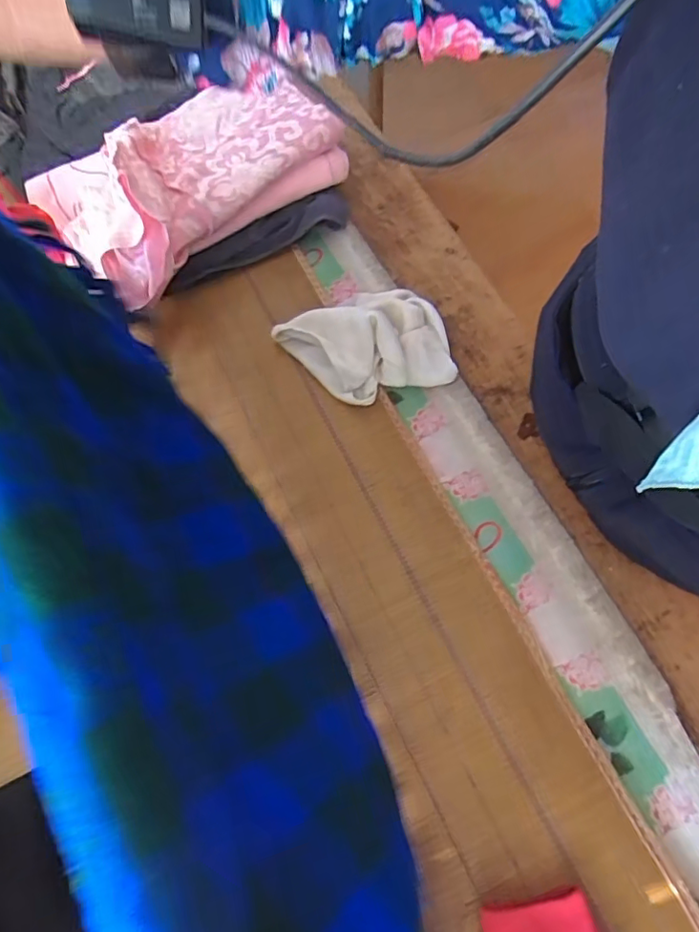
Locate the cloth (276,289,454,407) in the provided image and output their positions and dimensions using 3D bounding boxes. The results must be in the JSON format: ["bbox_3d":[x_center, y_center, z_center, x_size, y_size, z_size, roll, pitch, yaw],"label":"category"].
[{"bbox_3d":[0.021,-0.153,0.642,0.182,0.064,0.145,-12,69,-2],"label":"cloth"}]

